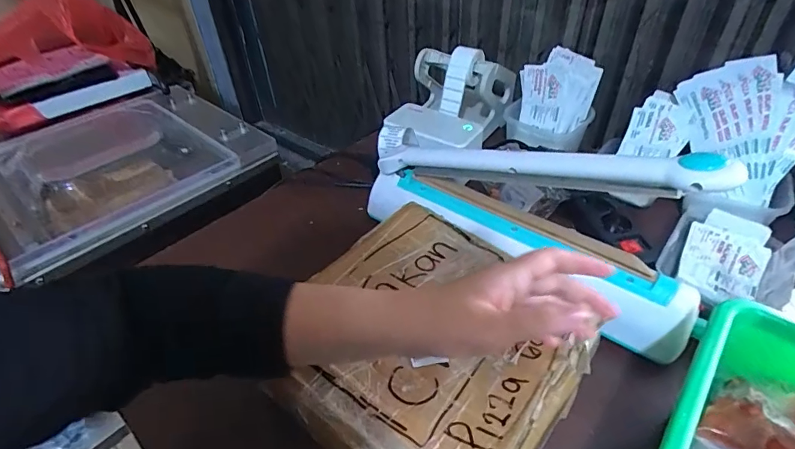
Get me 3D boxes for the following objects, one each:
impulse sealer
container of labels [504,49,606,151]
[{"bbox_3d":[0.126,-0.021,0.493,0.397,0.201,0.069,24,48,27],"label":"impulse sealer"},{"bbox_3d":[0.237,-0.194,0.704,0.126,0.128,0.071,18,46,23],"label":"container of labels"}]

